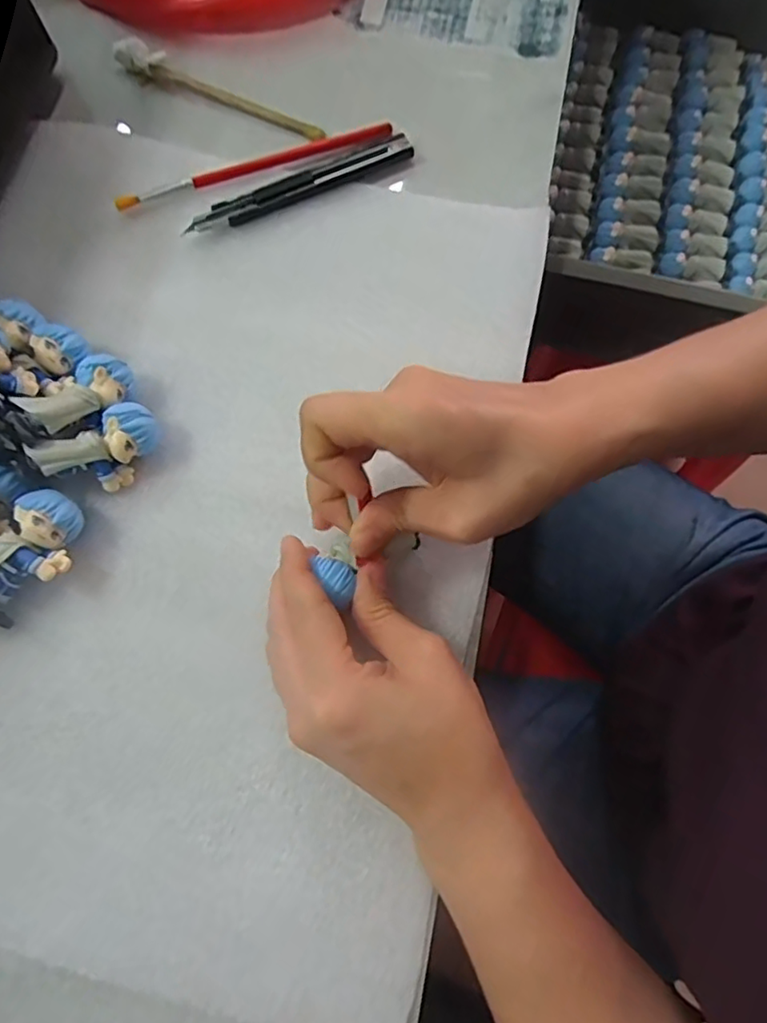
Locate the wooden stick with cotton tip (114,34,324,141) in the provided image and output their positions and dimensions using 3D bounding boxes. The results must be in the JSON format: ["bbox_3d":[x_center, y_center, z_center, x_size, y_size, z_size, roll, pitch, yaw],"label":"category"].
[{"bbox_3d":[-0.102,-0.255,0.369,0.138,0.018,0.011,24,76,7],"label":"wooden stick with cotton tip"}]

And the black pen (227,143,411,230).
[{"bbox_3d":[-0.034,-0.187,0.350,0.114,0.005,0.010,-29,76,-7],"label":"black pen"}]

